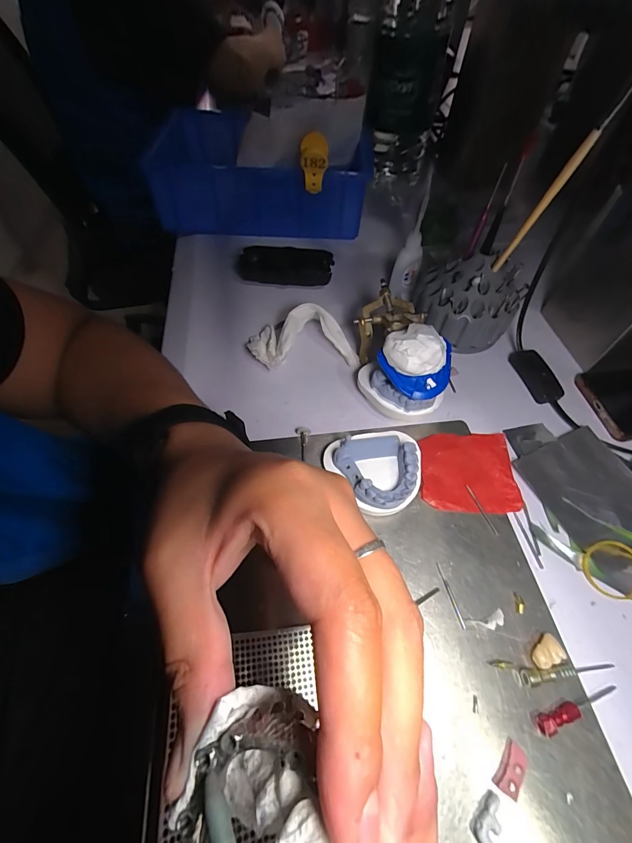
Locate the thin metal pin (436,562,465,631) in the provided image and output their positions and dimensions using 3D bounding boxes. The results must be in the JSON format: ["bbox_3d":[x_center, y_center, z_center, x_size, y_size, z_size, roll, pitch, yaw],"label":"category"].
[{"bbox_3d":[0.096,0.122,0.252,0.004,0.004,0.043,-9,57,-10],"label":"thin metal pin"}]

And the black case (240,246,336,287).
[{"bbox_3d":[-0.039,-0.197,0.449,0.116,0.026,0.049,6,56,1],"label":"black case"}]

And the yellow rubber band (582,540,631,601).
[{"bbox_3d":[0.219,0.109,0.260,0.040,0.004,0.040,-5,73,16],"label":"yellow rubber band"}]

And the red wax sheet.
[{"bbox_3d":[0.130,0.042,0.305,0.079,0.006,0.072,3,56,-1],"label":"red wax sheet"}]

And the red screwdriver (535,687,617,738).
[{"bbox_3d":[0.161,0.175,0.216,0.059,0.006,0.010,-13,58,-12],"label":"red screwdriver"}]

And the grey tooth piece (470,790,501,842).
[{"bbox_3d":[0.091,0.211,0.188,0.023,0.004,0.013,-36,65,-24],"label":"grey tooth piece"}]

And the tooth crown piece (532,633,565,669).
[{"bbox_3d":[0.149,0.150,0.231,0.020,0.011,0.014,-18,59,-15],"label":"tooth crown piece"}]

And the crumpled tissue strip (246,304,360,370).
[{"bbox_3d":[-0.014,-0.092,0.367,0.109,0.041,0.068,-5,57,-7],"label":"crumpled tissue strip"}]

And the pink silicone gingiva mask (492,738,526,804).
[{"bbox_3d":[0.111,0.196,0.200,0.013,0.004,0.024,35,61,18],"label":"pink silicone gingiva mask"}]

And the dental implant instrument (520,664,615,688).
[{"bbox_3d":[0.162,0.160,0.226,0.062,0.007,0.009,-3,56,-5],"label":"dental implant instrument"}]

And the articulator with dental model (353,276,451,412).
[{"bbox_3d":[0.077,-0.067,0.329,0.074,0.083,0.122,3,56,-1],"label":"articulator with dental model"}]

